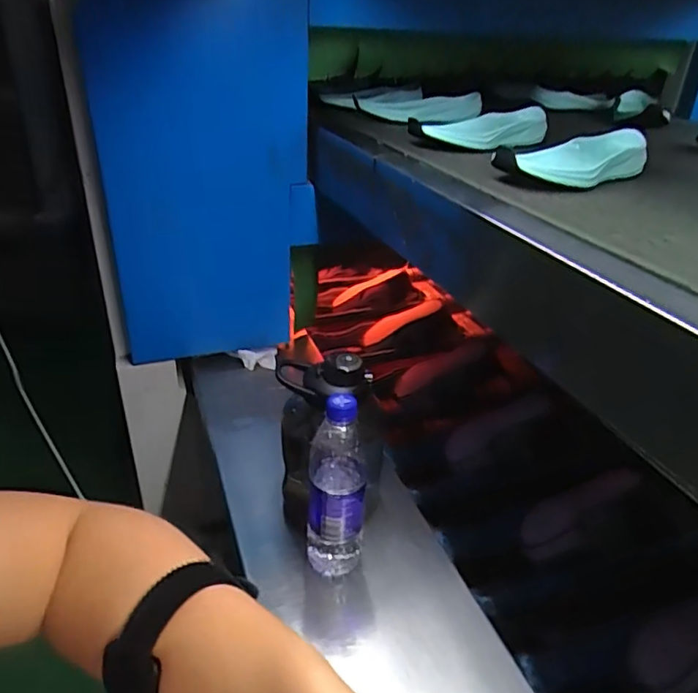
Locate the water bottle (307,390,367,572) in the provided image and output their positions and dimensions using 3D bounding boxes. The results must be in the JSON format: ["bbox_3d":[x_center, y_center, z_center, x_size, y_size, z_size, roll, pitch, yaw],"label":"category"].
[{"bbox_3d":[-0.015,0.159,0.622,0.069,0.239,0.057,-3,29,-2],"label":"water bottle"}]

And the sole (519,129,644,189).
[{"bbox_3d":[0.261,-0.207,0.631,0.192,0.039,0.079,-25,37,-36],"label":"sole"}]

